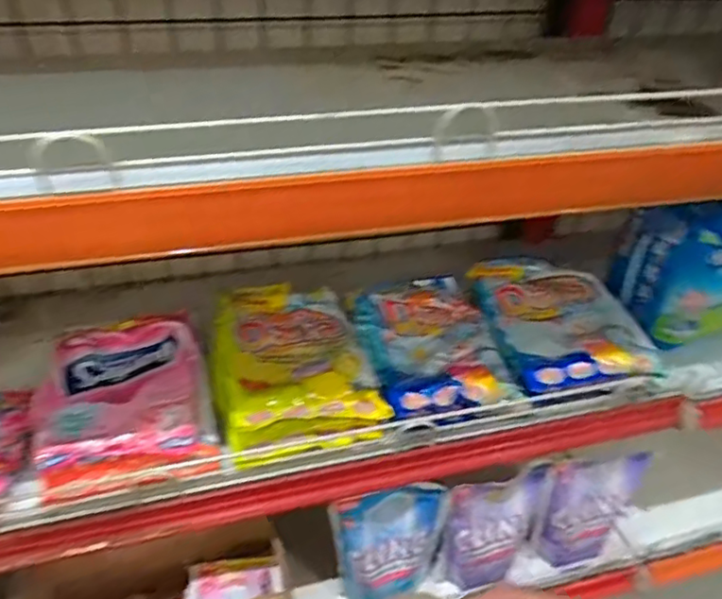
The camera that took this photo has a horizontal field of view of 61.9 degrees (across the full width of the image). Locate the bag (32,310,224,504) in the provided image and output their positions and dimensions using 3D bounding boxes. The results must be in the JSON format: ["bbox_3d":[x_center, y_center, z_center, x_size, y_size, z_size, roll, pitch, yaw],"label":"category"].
[{"bbox_3d":[-0.227,0.087,0.581,0.148,0.035,0.201,-10,39,-16],"label":"bag"}]

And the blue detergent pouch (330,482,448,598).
[{"bbox_3d":[0.029,0.276,0.659,0.111,0.177,0.048,-7,38,-12],"label":"blue detergent pouch"}]

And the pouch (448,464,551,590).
[{"bbox_3d":[0.154,0.258,0.672,0.114,0.153,0.049,-7,38,-12],"label":"pouch"}]

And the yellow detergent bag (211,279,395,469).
[{"bbox_3d":[-0.076,0.053,0.631,0.147,0.049,0.237,-9,39,-15],"label":"yellow detergent bag"}]

